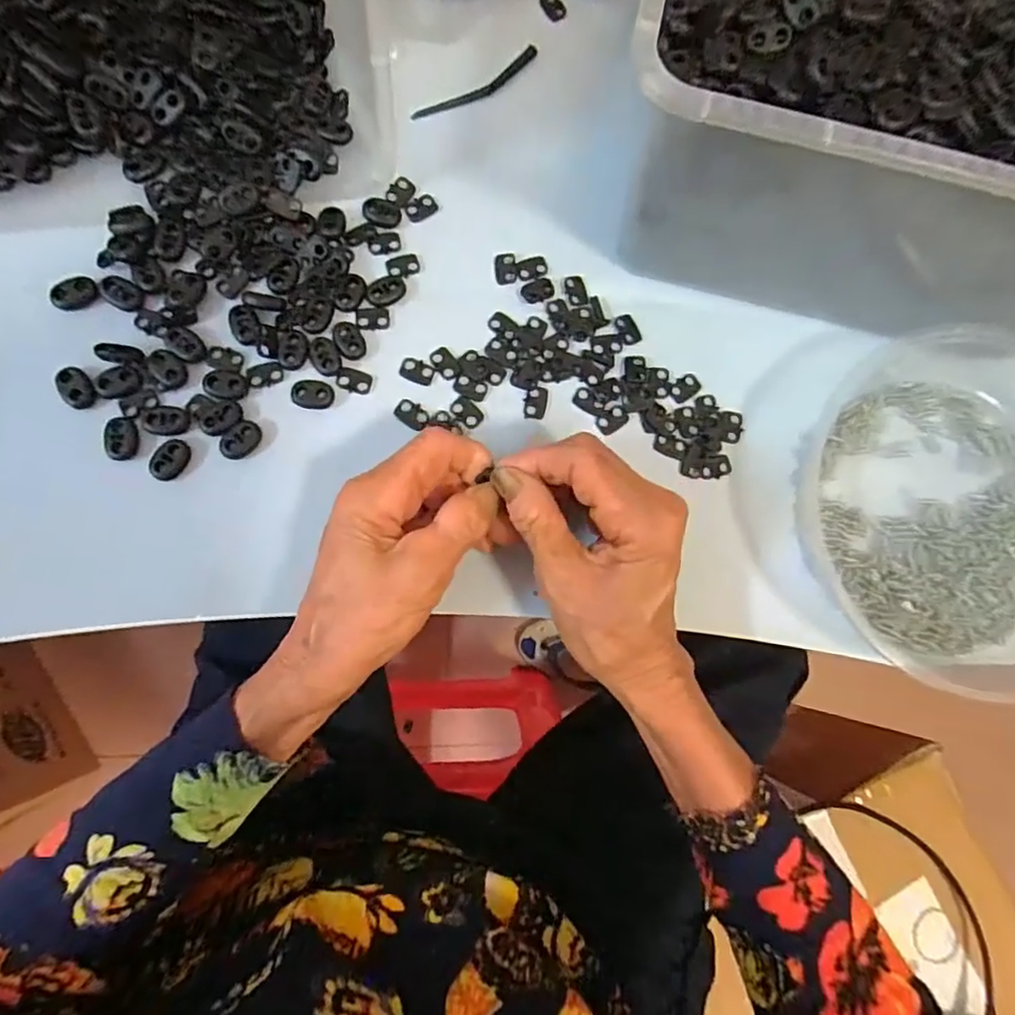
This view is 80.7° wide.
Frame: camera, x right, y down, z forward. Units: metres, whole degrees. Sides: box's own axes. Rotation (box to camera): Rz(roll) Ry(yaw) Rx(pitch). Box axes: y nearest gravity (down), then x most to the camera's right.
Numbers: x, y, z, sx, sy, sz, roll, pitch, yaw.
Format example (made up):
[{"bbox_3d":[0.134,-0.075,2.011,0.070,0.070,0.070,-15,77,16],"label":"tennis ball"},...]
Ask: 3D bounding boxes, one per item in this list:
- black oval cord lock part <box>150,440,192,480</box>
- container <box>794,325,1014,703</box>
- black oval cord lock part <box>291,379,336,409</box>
[{"bbox_3d":[-0.170,-0.024,0.301,0.014,0.005,0.022,25,82,-2],"label":"black oval cord lock part"},{"bbox_3d":[0.252,-0.004,0.317,0.171,0.051,0.184,1,83,-6],"label":"container"},{"bbox_3d":[-0.103,-0.060,0.315,0.021,0.004,0.015,10,83,-4],"label":"black oval cord lock part"}]

